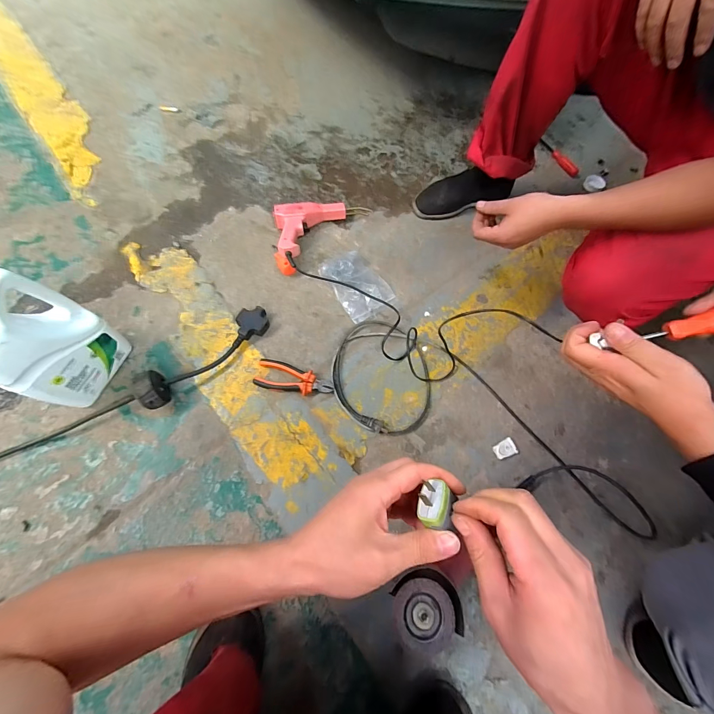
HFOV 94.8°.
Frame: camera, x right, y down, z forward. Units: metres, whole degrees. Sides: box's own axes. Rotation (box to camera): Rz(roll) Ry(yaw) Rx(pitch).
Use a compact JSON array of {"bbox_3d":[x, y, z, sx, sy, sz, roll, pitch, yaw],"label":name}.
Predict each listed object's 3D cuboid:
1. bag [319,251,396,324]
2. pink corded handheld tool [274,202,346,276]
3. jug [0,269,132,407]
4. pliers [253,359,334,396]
[{"bbox_3d":[0.002,-0.163,0.728,0.110,0.035,0.151,-32,74,-14],"label":"bag"},{"bbox_3d":[-0.105,-0.277,0.754,0.165,0.058,0.186,-4,69,-4],"label":"pink corded handheld tool"},{"bbox_3d":[-0.496,-0.016,0.536,0.076,0.246,0.153,31,71,9],"label":"jug"},{"bbox_3d":[-0.124,0.040,0.645,0.153,0.030,0.062,9,69,1],"label":"pliers"}]

